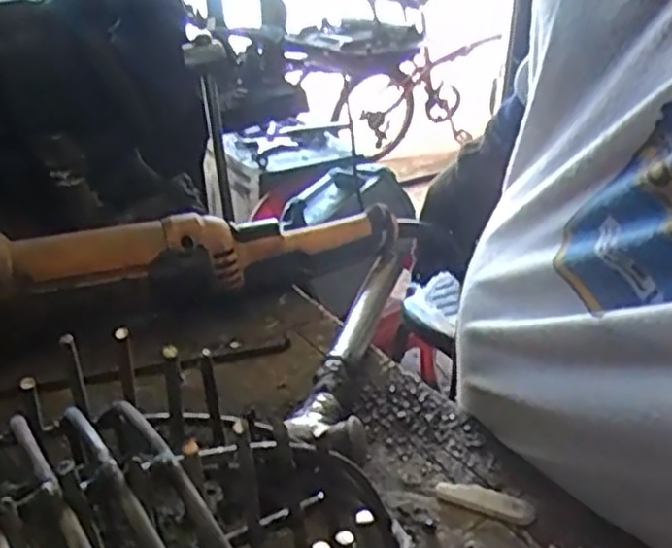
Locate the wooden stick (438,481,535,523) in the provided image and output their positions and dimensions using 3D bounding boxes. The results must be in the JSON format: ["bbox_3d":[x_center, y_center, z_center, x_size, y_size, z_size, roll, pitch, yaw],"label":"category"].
[{"bbox_3d":[0.073,0.111,0.357,0.048,0.007,0.012,14,31,23],"label":"wooden stick"}]

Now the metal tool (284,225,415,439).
[{"bbox_3d":[0.016,0.035,0.480,0.025,0.031,0.242,8,29,15],"label":"metal tool"}]

